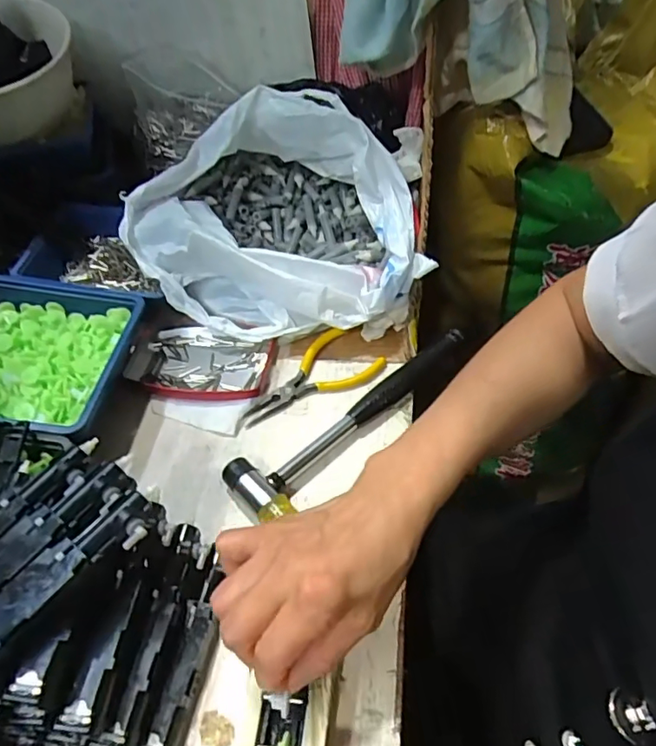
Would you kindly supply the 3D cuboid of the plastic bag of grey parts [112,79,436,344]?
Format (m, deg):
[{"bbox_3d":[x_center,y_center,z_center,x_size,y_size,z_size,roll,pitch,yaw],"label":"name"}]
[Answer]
[{"bbox_3d":[-0.040,-0.150,0.501,0.260,0.138,0.219,12,51,13],"label":"plastic bag of grey parts"}]

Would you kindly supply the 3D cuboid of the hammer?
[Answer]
[{"bbox_3d":[0.025,0.030,0.423,0.226,0.021,0.055,-36,57,-25],"label":"hammer"}]

